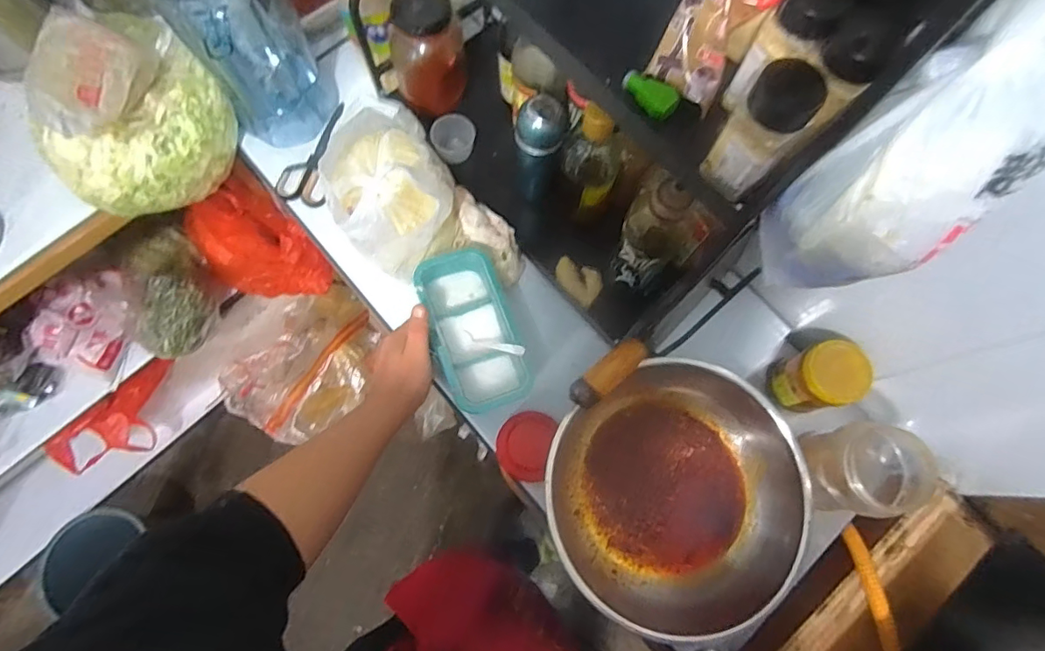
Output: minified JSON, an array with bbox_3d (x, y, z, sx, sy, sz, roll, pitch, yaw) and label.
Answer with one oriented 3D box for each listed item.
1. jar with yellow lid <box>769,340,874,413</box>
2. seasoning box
[{"bbox_3d":[0.348,0.065,0.632,0.072,0.105,0.069,0,74,-1],"label":"jar with yellow lid"},{"bbox_3d":[-0.061,0.005,0.630,0.101,0.061,0.184,-18,75,-6],"label":"seasoning box"}]

